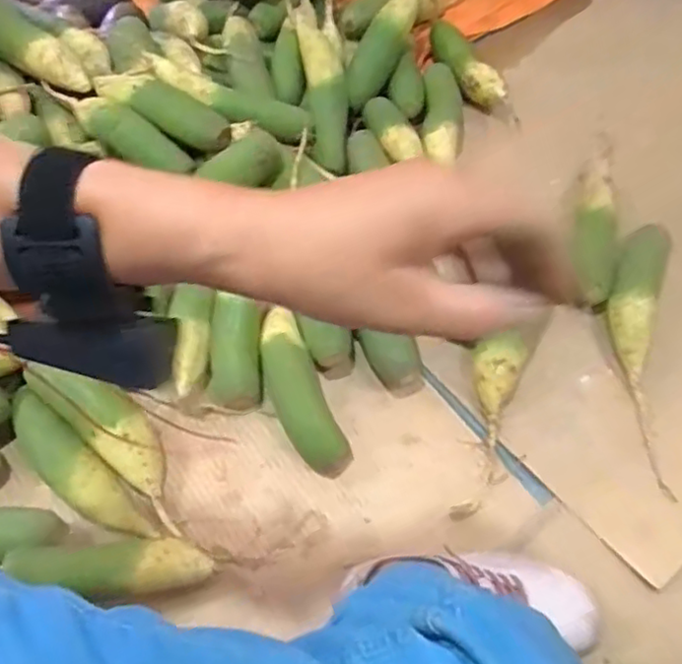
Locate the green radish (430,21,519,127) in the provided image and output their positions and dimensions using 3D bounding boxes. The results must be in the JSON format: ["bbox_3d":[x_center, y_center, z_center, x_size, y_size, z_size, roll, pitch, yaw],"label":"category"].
[{"bbox_3d":[0.188,-0.376,0.940,0.057,0.061,0.226,-18,61,-8],"label":"green radish"}]

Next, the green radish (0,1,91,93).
[{"bbox_3d":[-0.408,-0.379,0.836,0.189,0.055,0.062,34,66,4],"label":"green radish"}]

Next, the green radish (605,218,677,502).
[{"bbox_3d":[0.340,0.014,0.730,0.079,0.053,0.332,11,61,8],"label":"green radish"}]

